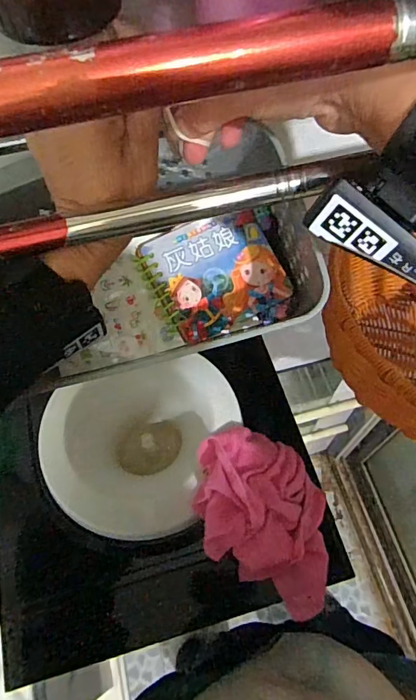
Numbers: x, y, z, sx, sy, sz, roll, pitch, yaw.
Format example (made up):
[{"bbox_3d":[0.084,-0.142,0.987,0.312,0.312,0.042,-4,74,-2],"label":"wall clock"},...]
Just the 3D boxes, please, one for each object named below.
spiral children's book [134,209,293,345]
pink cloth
[{"bbox_3d":[0.006,-0.060,0.379,0.111,0.014,0.096,-15,84,-10],"label":"spiral children's book"},{"bbox_3d":[0.047,0.139,0.385,0.113,0.082,0.135,4,59,3],"label":"pink cloth"}]

